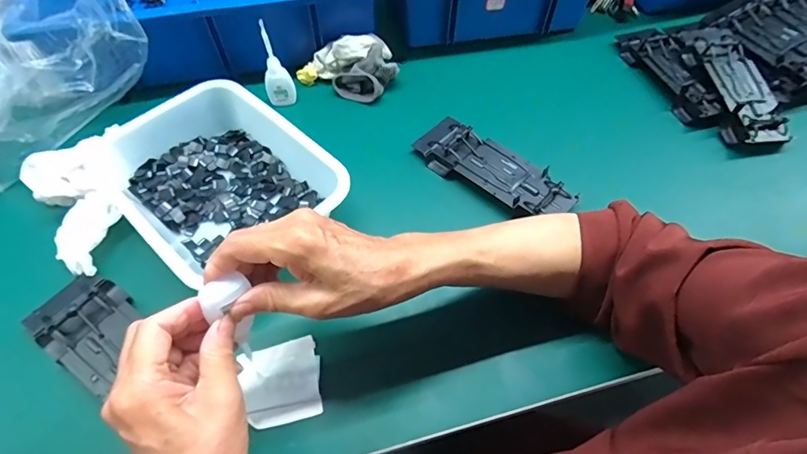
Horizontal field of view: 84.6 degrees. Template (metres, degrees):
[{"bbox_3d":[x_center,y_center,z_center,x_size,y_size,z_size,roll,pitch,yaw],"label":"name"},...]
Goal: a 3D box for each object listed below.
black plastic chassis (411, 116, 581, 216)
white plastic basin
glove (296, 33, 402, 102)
[{"bbox_3d":[0.103,-0.068,0.521,0.192,0.025,0.065,37,63,21],"label":"black plastic chassis"},{"bbox_3d":[-0.199,-0.047,0.487,0.250,0.063,0.184,39,64,22],"label":"white plastic basin"},{"bbox_3d":[-0.076,-0.215,0.602,0.131,0.052,0.084,-9,57,-7],"label":"glove"}]

